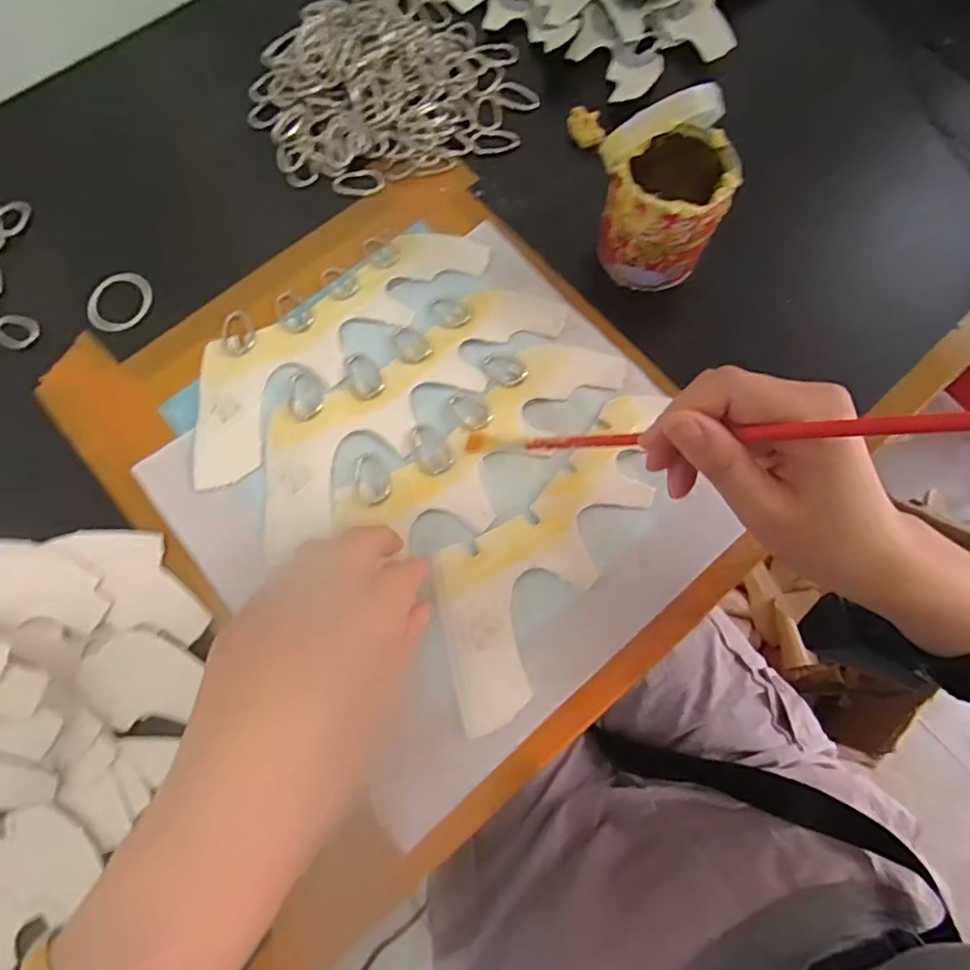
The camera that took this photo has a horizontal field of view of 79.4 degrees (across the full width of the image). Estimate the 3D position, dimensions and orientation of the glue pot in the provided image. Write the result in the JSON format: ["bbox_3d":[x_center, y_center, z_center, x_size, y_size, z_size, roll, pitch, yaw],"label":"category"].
[{"bbox_3d":[0.106,-0.177,0.349,0.072,0.088,0.080,15,72,5],"label":"glue pot"}]

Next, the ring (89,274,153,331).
[{"bbox_3d":[-0.238,-0.120,0.380,0.035,0.004,0.043,13,72,5],"label":"ring"}]

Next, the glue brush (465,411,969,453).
[{"bbox_3d":[0.078,-0.021,0.251,0.255,0.009,0.010,2,64,49],"label":"glue brush"}]

